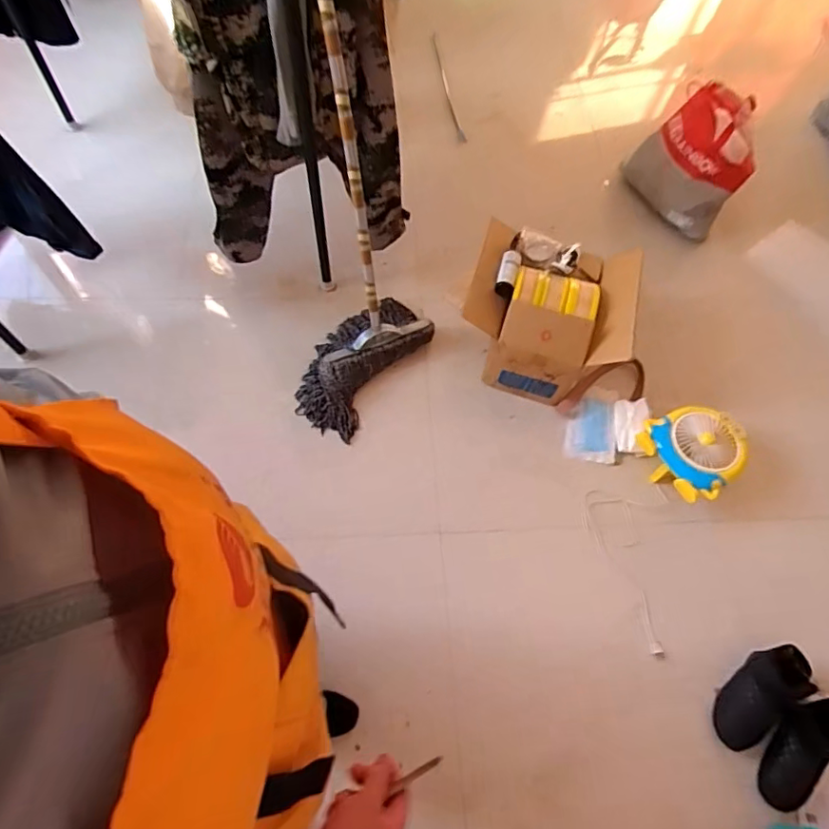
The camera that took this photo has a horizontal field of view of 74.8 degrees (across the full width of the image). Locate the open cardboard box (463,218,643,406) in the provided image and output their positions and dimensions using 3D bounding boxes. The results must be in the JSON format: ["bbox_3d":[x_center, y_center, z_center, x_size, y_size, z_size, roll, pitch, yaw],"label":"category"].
[{"bbox_3d":[0.405,-0.295,1.675,0.463,0.430,0.399,15,62,4],"label":"open cardboard box"}]

